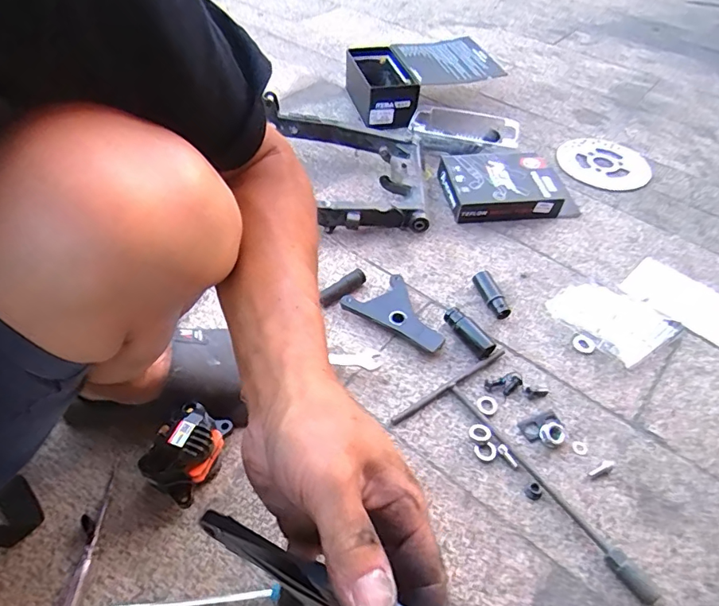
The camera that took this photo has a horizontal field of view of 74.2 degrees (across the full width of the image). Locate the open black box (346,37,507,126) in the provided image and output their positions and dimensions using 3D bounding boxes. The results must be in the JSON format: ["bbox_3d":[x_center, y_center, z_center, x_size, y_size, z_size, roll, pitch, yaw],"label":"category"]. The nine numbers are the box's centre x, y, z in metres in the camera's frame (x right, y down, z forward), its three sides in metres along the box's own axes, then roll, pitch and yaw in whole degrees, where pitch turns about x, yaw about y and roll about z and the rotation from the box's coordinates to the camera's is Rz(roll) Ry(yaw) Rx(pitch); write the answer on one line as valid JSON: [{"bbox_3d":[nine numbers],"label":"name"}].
[{"bbox_3d":[0.125,-0.478,1.027,0.310,0.095,0.234,-5,51,-7],"label":"open black box"}]

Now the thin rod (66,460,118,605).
[{"bbox_3d":[-0.266,0.236,0.461,0.019,0.014,0.161,-2,50,-4],"label":"thin rod"}]

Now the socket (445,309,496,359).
[{"bbox_3d":[0.145,0.039,0.636,0.024,0.024,0.085,-24,55,-21],"label":"socket"}]

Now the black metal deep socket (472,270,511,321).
[{"bbox_3d":[0.189,-0.013,0.681,0.025,0.028,0.081,-11,51,-11],"label":"black metal deep socket"}]

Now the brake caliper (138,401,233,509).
[{"bbox_3d":[-0.176,0.153,0.497,0.057,0.072,0.090,26,54,18],"label":"brake caliper"}]

